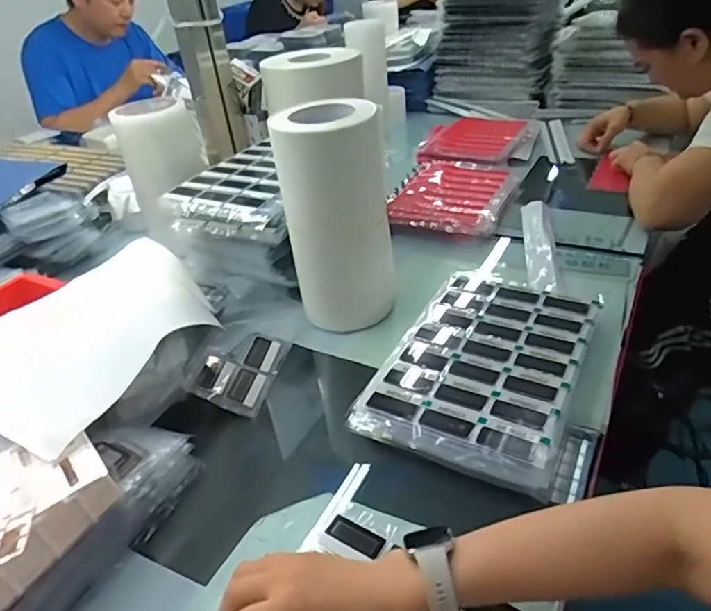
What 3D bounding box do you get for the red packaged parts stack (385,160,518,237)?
[{"bbox_3d":[0.176,-0.215,0.999,0.196,0.023,0.266,10,38,22],"label":"red packaged parts stack"}]

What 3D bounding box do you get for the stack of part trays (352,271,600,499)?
[{"bbox_3d":[0.150,0.062,0.631,0.196,0.033,0.300,13,40,26],"label":"stack of part trays"}]

